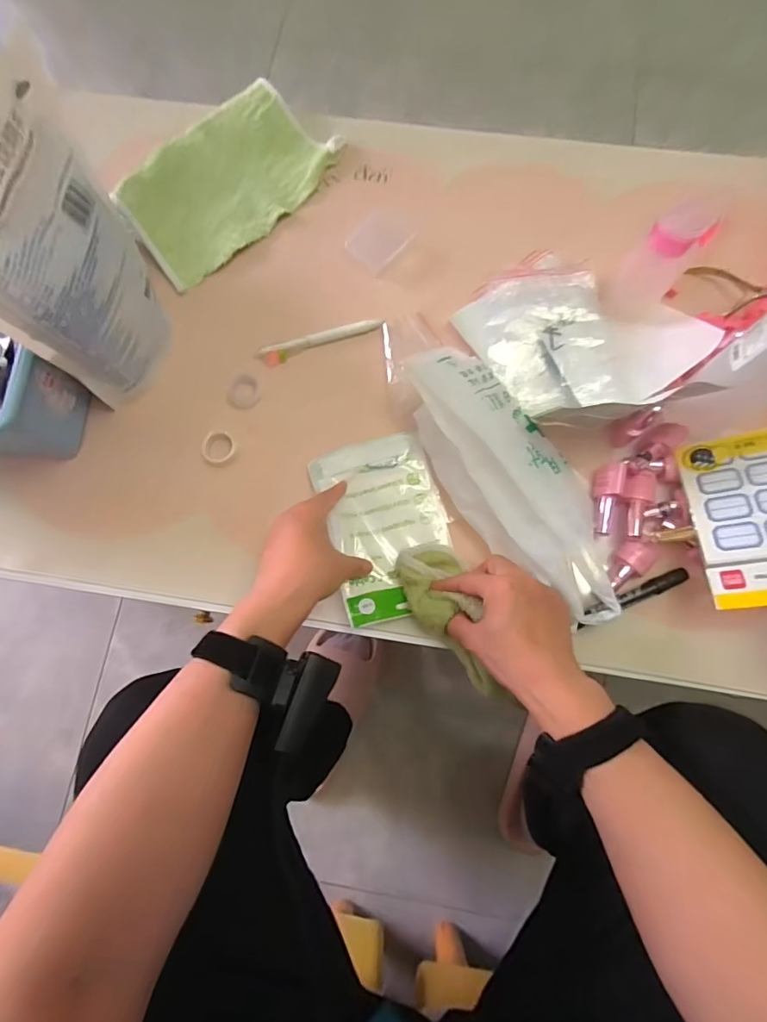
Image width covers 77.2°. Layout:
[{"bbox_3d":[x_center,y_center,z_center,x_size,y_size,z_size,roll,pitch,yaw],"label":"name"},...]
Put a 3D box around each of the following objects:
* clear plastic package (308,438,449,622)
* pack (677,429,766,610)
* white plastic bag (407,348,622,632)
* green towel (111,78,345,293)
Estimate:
[{"bbox_3d":[0.004,0.010,0.464,0.114,0.027,0.173,-17,78,-2],"label":"clear plastic package"},{"bbox_3d":[0.325,0.001,0.415,0.095,0.008,0.158,-11,61,26],"label":"pack"},{"bbox_3d":[0.123,-0.028,0.447,0.106,0.061,0.282,-29,79,-4],"label":"white plastic bag"},{"bbox_3d":[-0.182,-0.380,0.550,0.137,0.042,0.245,43,82,9],"label":"green towel"}]

